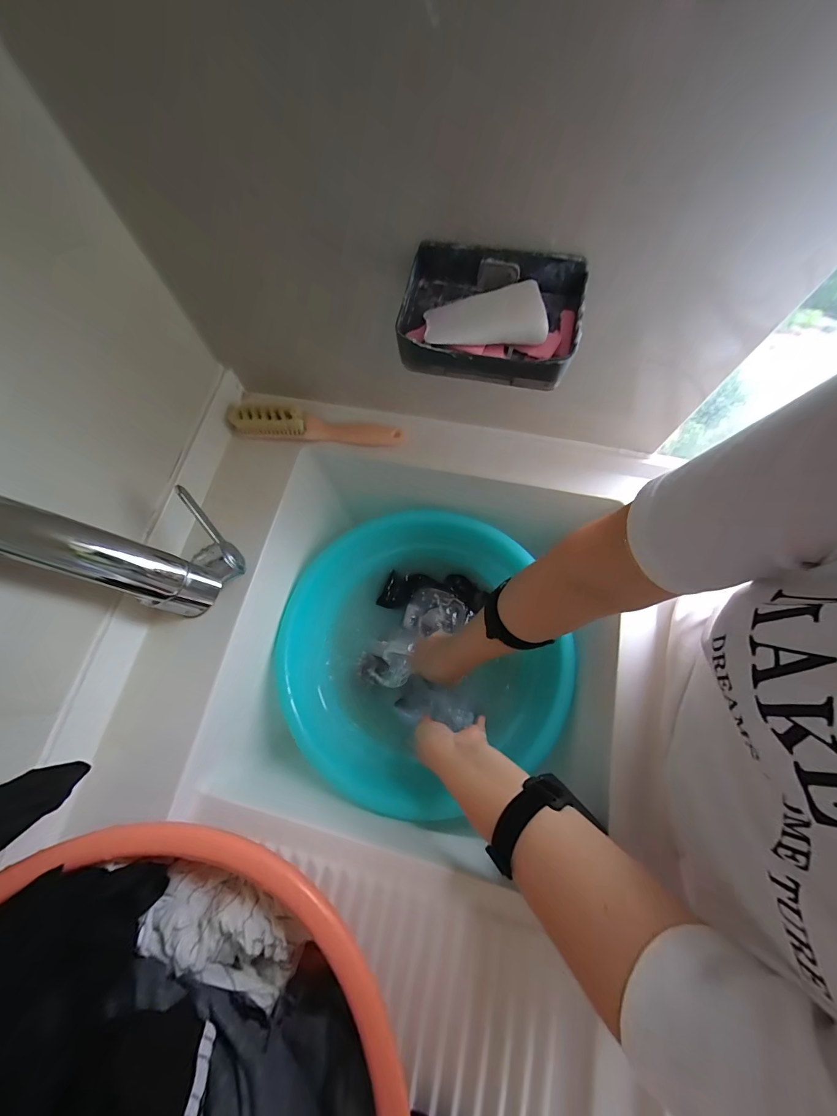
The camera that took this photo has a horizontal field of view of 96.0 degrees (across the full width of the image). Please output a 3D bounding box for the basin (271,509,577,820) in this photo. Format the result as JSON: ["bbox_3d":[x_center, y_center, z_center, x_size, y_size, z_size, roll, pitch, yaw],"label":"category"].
[{"bbox_3d":[-0.012,0.131,0.534,0.332,0.119,0.358,-1,72,2],"label":"basin"}]

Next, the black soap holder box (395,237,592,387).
[{"bbox_3d":[0.053,-0.183,0.285,0.129,0.042,0.080,12,73,5],"label":"black soap holder box"}]

